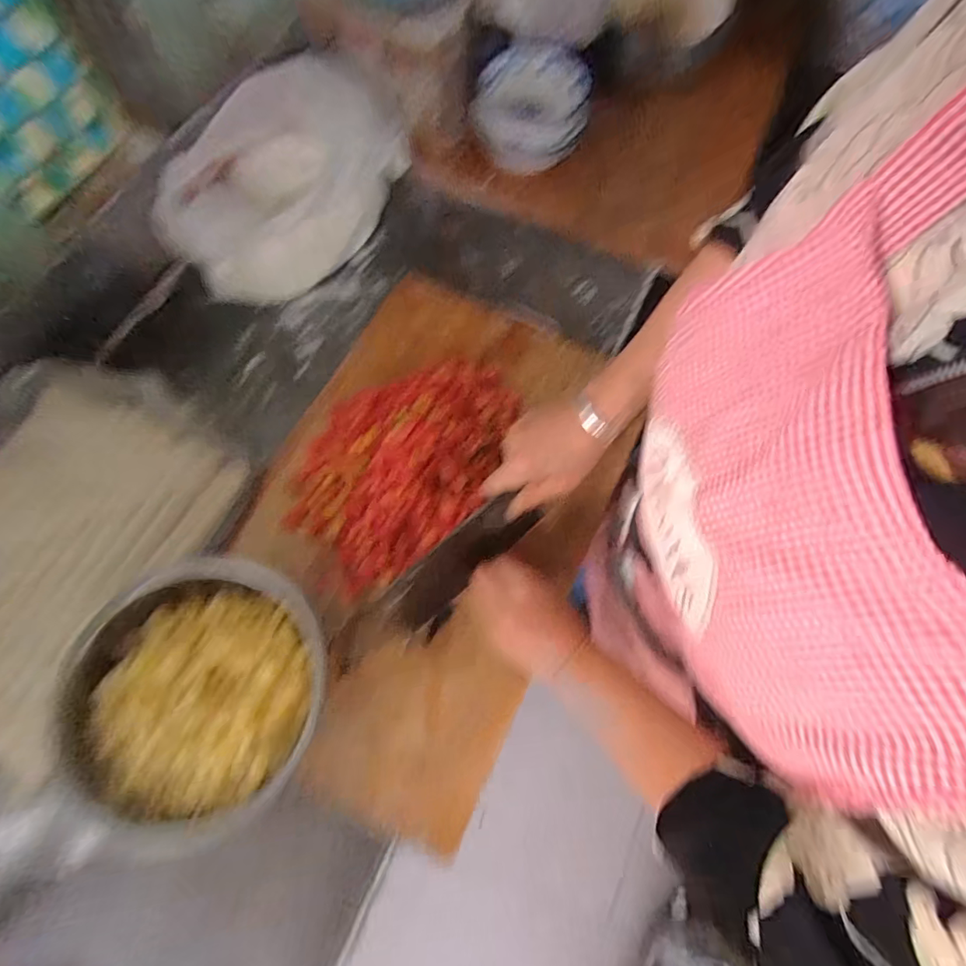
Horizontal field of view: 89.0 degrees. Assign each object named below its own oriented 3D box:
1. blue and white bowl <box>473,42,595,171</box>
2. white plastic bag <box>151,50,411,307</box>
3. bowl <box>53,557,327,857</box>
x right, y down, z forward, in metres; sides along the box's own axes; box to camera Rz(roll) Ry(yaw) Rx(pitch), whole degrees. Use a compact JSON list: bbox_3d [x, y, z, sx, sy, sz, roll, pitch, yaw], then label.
[{"bbox_3d":[0.065,-0.524,0.685,0.149,0.096,0.137,0,69,-3],"label":"blue and white bowl"},{"bbox_3d":[-0.229,-0.400,0.646,0.173,0.144,0.366,37,72,11],"label":"white plastic bag"},{"bbox_3d":[-0.257,0.190,0.440,0.230,0.064,0.210,1,69,-2],"label":"bowl"}]

